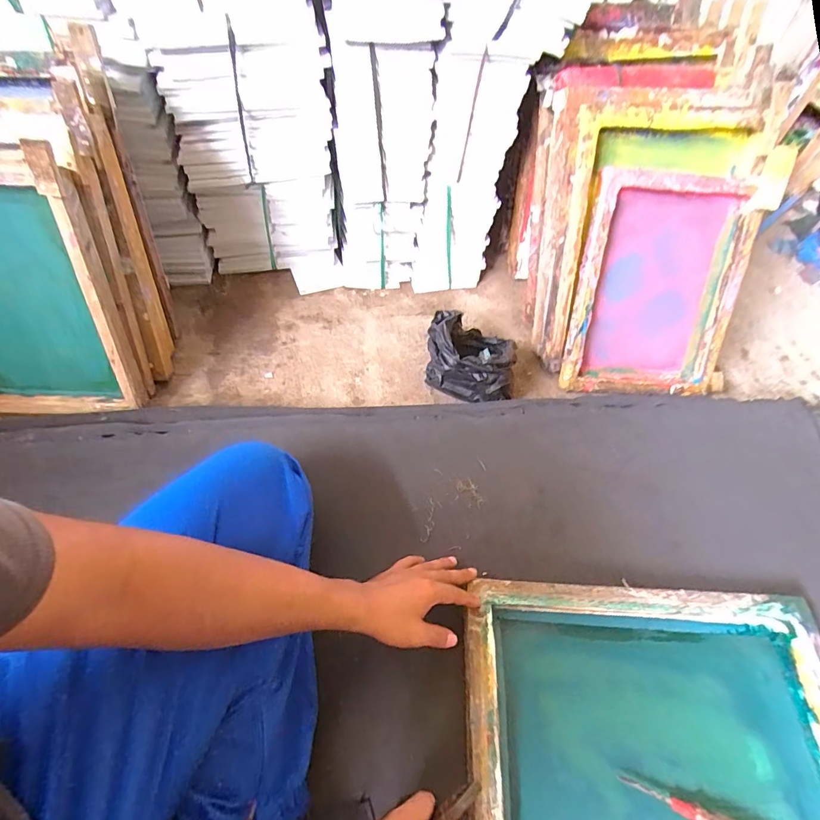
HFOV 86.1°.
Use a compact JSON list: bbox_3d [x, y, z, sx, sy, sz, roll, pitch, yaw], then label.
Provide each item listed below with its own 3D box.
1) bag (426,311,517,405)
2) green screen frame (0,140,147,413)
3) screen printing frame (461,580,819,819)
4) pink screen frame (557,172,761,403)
[{"bbox_3d":[0.115,-0.098,0.844,0.163,0.131,0.144,7,56,1],"label":"bag"},{"bbox_3d":[-0.626,-0.177,0.681,0.301,0.416,0.064,3,37,-3],"label":"green screen frame"},{"bbox_3d":[0.290,0.396,0.502,0.452,0.061,0.355,3,56,-2],"label":"screen printing frame"},{"bbox_3d":[0.466,-0.218,0.827,0.295,0.382,0.034,2,23,-3],"label":"pink screen frame"}]

